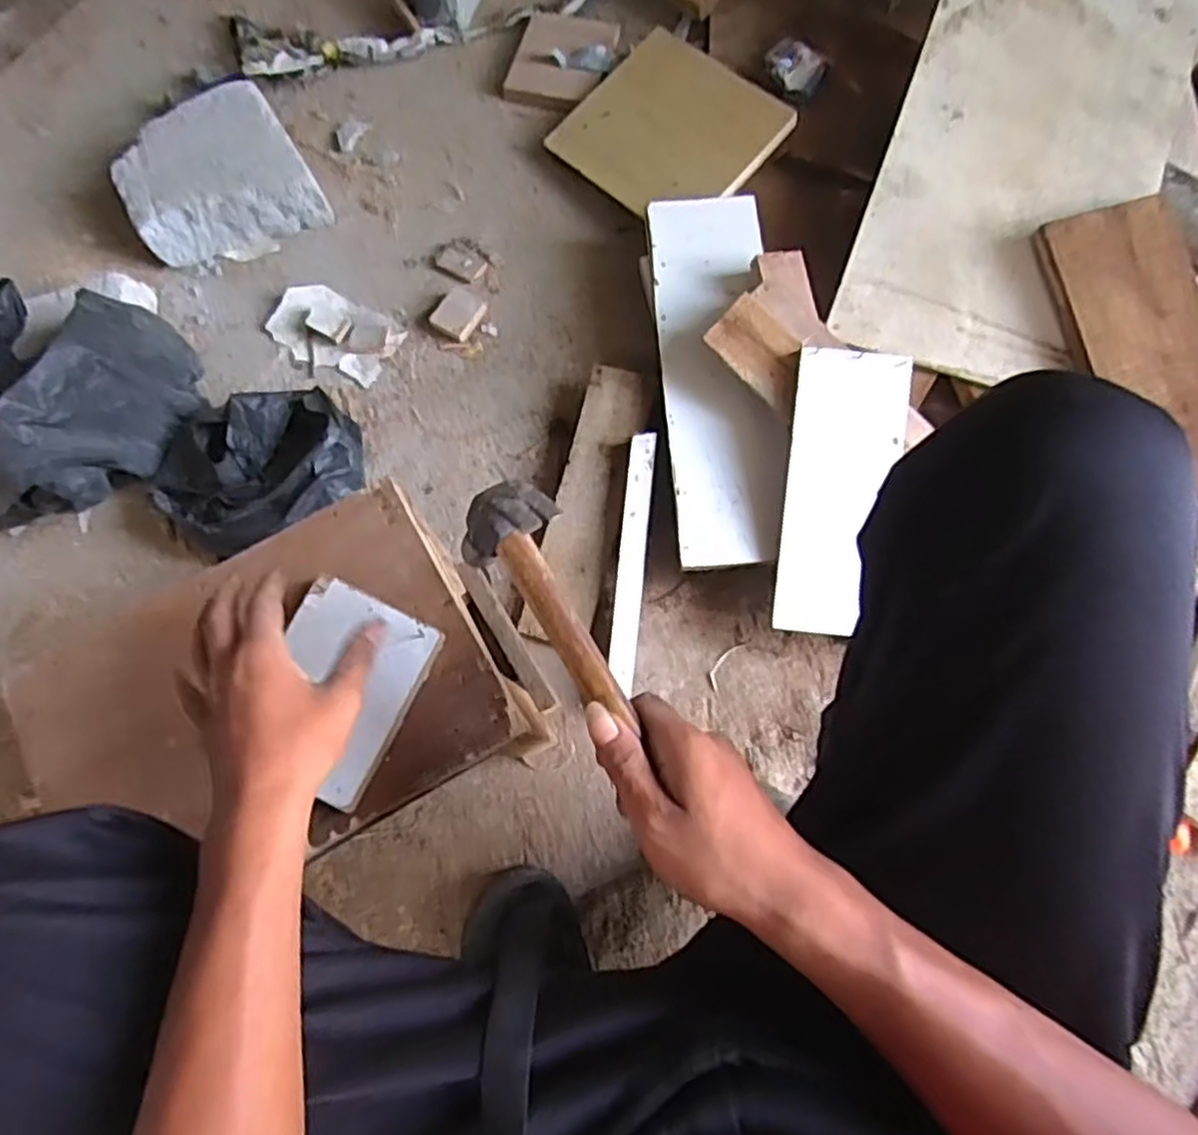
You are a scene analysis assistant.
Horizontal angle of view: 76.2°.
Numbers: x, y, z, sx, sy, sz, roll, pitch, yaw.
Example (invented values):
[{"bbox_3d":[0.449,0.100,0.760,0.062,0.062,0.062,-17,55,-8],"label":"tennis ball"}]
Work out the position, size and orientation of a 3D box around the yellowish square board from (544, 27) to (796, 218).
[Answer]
[{"bbox_3d":[0.080,-0.505,0.883,0.191,0.011,0.229,-47,70,3],"label":"yellowish square board"}]

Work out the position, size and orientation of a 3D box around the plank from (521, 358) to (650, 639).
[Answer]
[{"bbox_3d":[-0.011,-0.066,0.770,0.067,0.012,0.280,13,81,4],"label":"plank"}]

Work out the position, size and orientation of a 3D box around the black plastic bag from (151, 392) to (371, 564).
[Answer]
[{"bbox_3d":[-0.353,-0.104,0.794,0.210,0.063,0.148,-21,75,-4],"label":"black plastic bag"}]

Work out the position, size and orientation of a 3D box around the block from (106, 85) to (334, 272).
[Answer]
[{"bbox_3d":[-0.445,-0.456,0.889,0.204,0.067,0.188,-25,75,-5],"label":"block"}]

